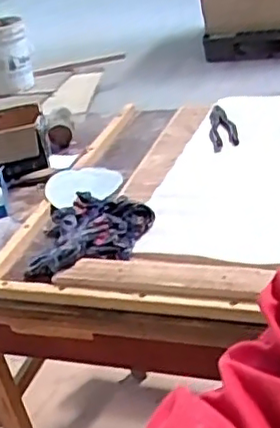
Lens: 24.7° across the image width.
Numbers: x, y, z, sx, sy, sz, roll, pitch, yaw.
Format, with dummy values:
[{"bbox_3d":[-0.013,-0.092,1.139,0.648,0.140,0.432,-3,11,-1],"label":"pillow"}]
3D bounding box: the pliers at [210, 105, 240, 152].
[{"bbox_3d":[0.164,-0.176,1.288,0.051,0.027,0.175,-10,31,6],"label":"pliers"}]

